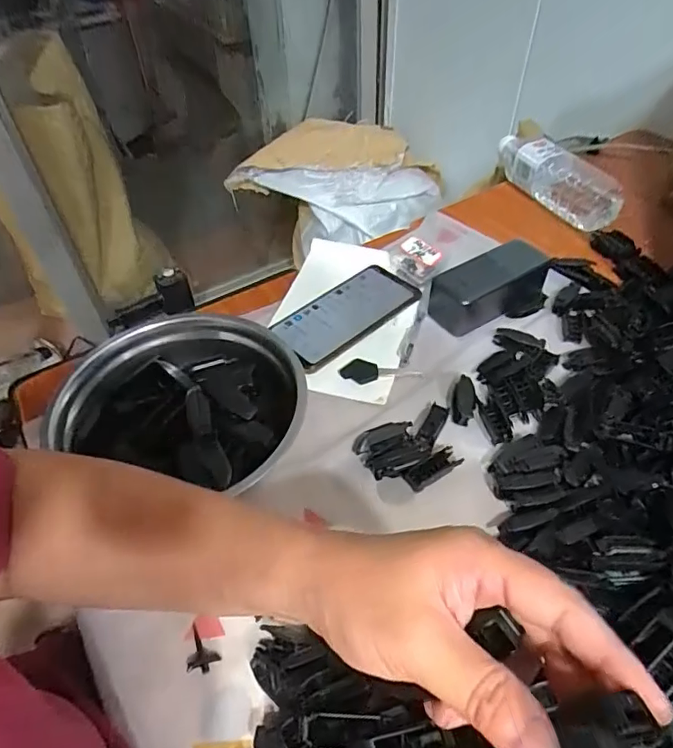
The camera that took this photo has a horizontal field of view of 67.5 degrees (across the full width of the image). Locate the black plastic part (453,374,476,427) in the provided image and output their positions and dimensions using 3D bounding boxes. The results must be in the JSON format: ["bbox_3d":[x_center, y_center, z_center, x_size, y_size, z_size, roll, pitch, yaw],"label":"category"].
[{"bbox_3d":[0.117,0.022,0.461,0.019,0.006,0.049,6,48,9],"label":"black plastic part"}]

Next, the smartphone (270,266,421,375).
[{"bbox_3d":[0.014,-0.067,0.543,0.161,0.007,0.079,-32,58,-23],"label":"smartphone"}]

